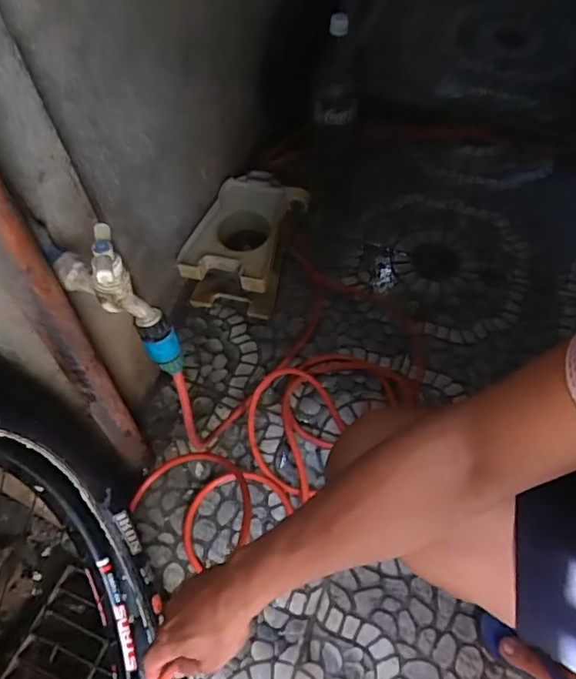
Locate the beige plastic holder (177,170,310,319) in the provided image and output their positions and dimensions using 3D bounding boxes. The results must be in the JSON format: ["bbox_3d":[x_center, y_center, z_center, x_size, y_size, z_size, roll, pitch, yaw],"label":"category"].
[{"bbox_3d":[-0.074,-0.184,1.020,0.173,0.116,0.249,15,60,9],"label":"beige plastic holder"}]

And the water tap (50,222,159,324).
[{"bbox_3d":[-0.177,-0.061,0.501,0.051,0.081,0.103,-40,65,-20],"label":"water tap"}]

